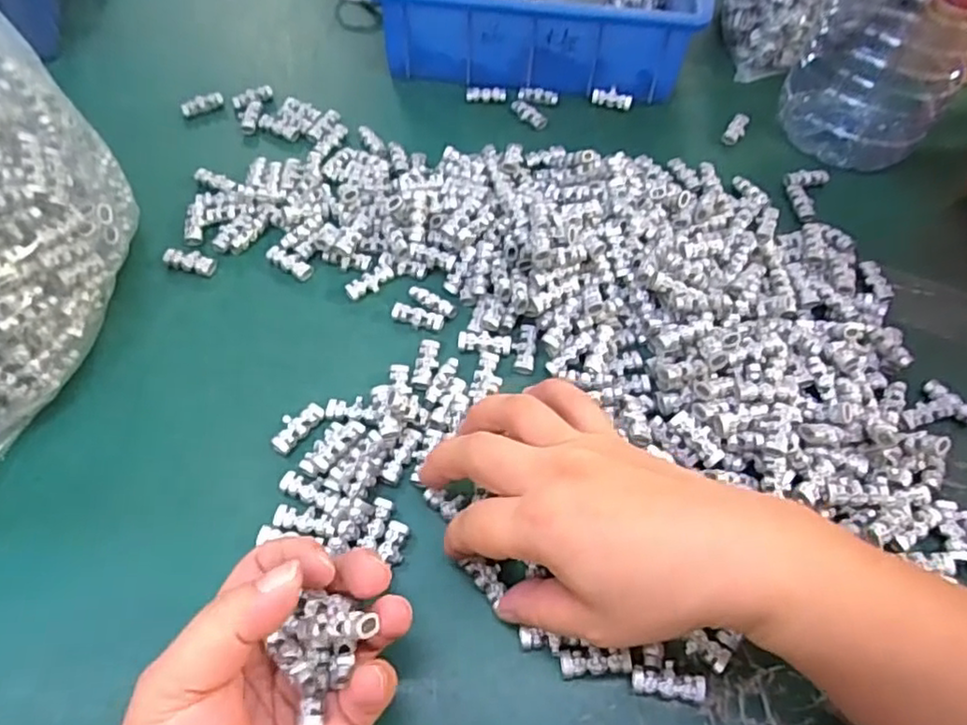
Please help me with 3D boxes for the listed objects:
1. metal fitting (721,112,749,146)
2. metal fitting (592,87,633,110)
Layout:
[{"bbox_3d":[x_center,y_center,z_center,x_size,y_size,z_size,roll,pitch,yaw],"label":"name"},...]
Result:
[{"bbox_3d":[0.188,-0.174,0.479,0.014,0.006,0.031,30,60,16],"label":"metal fitting"},{"bbox_3d":[0.099,-0.202,0.495,0.030,0.012,0.010,23,59,12],"label":"metal fitting"}]

